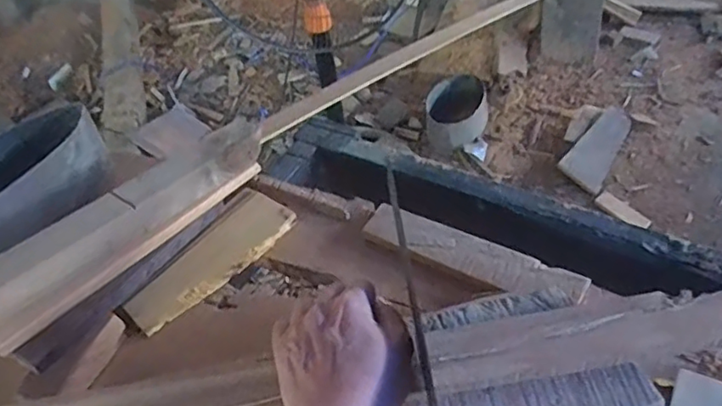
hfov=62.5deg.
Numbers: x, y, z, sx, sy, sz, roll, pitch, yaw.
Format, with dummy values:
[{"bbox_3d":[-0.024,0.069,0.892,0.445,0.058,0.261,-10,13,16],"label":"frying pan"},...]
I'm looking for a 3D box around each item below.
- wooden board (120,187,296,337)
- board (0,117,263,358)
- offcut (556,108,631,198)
[{"bbox_3d":[-0.152,0.060,0.620,0.077,0.023,0.186,21,54,28],"label":"wooden board"},{"bbox_3d":[-0.233,0.014,0.601,0.070,0.064,0.334,28,55,29],"label":"board"},{"bbox_3d":[0.624,-0.144,1.538,0.111,0.016,0.275,40,64,12],"label":"offcut"}]

